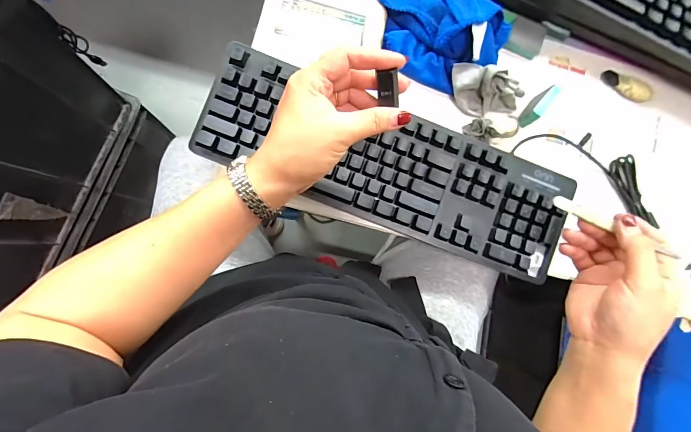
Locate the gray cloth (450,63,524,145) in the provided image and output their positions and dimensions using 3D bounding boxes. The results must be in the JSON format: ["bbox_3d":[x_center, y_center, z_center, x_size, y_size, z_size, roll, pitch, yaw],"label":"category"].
[{"bbox_3d":[0.172,-0.134,0.413,0.091,0.038,0.078,8,84,-5],"label":"gray cloth"}]

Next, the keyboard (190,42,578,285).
[{"bbox_3d":[0.049,-0.056,0.405,0.432,0.036,0.132,20,83,-3],"label":"keyboard"}]

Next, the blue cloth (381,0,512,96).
[{"bbox_3d":[0.113,-0.229,0.411,0.154,0.064,0.119,42,83,-1],"label":"blue cloth"}]

